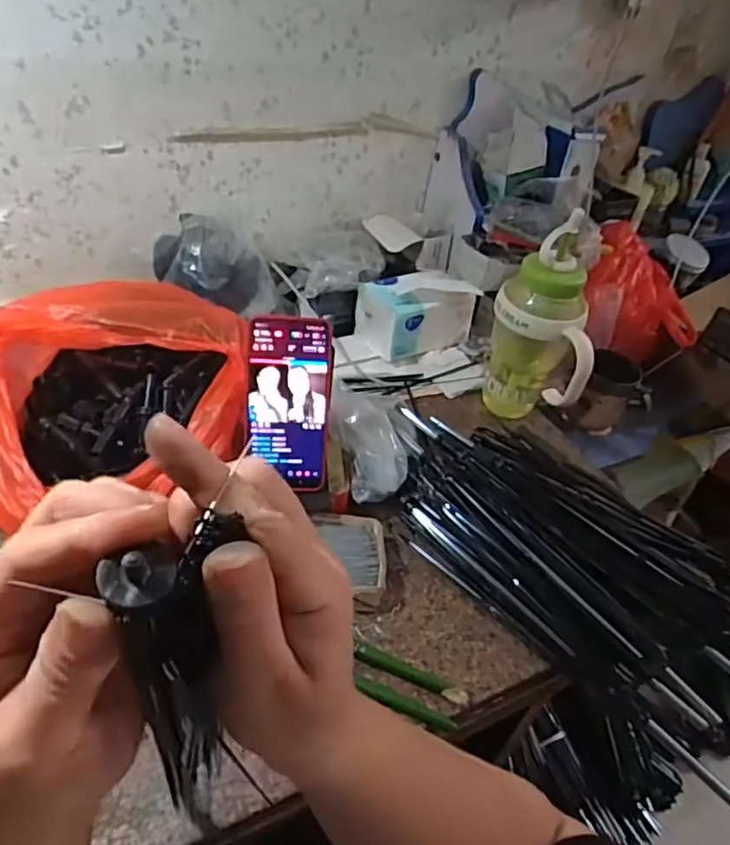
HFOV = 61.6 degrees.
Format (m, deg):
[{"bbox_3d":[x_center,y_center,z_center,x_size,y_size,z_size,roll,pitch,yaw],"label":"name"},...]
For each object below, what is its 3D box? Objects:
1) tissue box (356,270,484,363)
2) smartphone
[{"bbox_3d":[0.072,-0.160,0.854,0.149,0.096,0.088,-19,47,-28],"label":"tissue box"},{"bbox_3d":[-0.072,-0.017,0.575,0.077,0.160,0.006,1,11,-9],"label":"smartphone"}]

